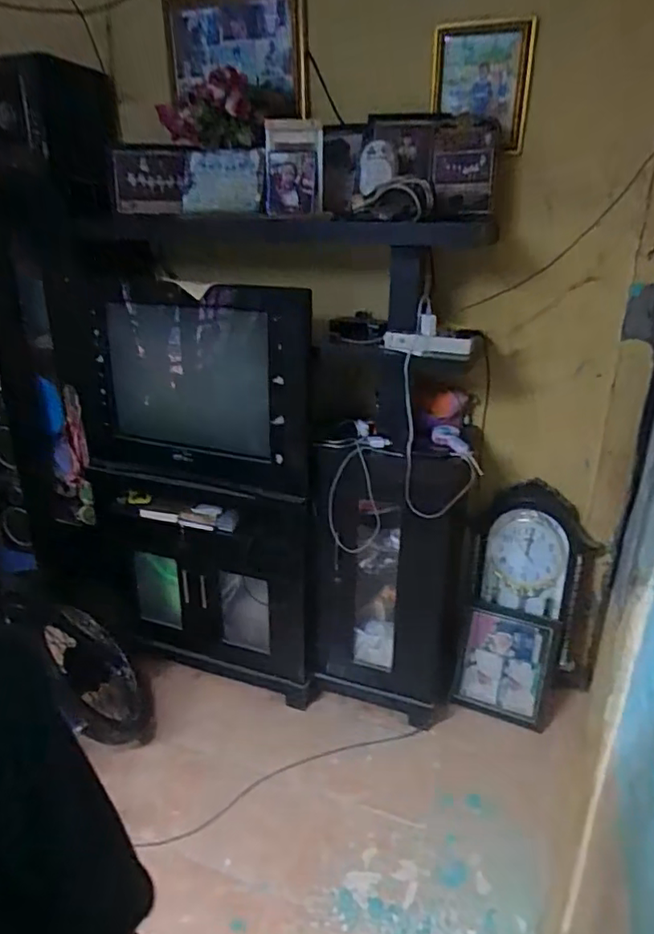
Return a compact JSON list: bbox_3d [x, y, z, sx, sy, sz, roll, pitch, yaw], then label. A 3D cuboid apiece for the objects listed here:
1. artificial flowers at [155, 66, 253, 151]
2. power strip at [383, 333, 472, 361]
[{"bbox_3d":[-0.296,-0.868,1.466,0.146,0.161,0.285,-15,28,-33],"label":"artificial flowers"},{"bbox_3d":[0.256,-0.309,1.540,0.228,0.058,0.039,7,24,14],"label":"power strip"}]

